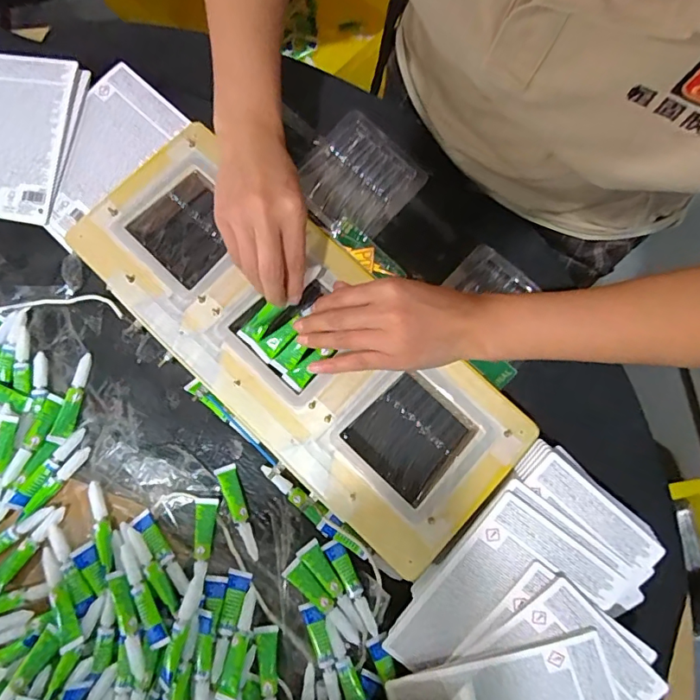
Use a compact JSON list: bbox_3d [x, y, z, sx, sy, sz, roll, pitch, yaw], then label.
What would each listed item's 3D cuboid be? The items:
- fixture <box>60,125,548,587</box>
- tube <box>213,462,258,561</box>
[{"bbox_3d":[-0.051,-0.012,0.439,0.420,0.033,0.176,41,81,7],"label":"fixture"},{"bbox_3d":[-0.096,0.141,0.432,0.015,0.011,0.082,-23,80,-4],"label":"tube"}]

